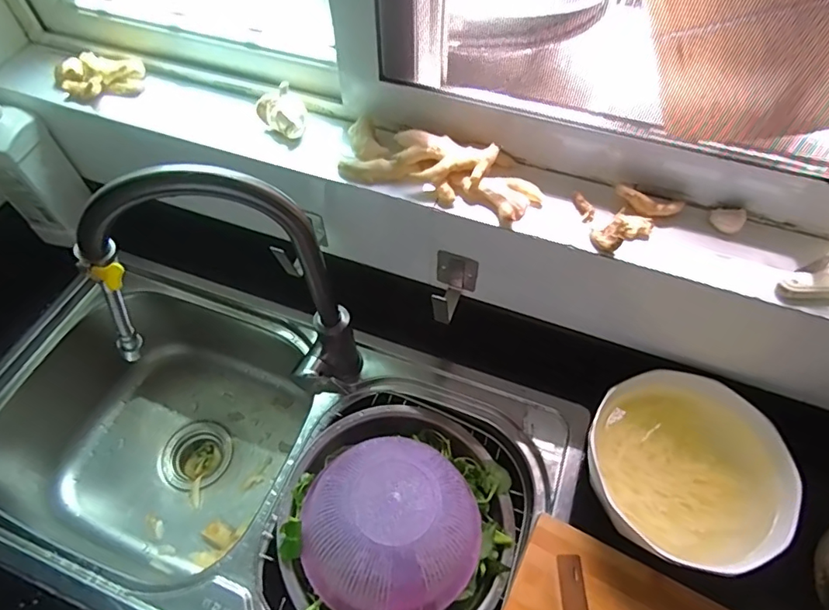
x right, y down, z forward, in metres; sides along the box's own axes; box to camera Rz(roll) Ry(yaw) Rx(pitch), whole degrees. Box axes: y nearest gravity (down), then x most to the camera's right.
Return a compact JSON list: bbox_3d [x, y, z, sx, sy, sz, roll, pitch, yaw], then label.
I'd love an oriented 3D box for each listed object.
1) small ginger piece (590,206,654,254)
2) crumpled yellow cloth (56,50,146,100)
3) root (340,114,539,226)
[{"bbox_3d":[0.210,-0.075,0.528,0.058,0.017,0.036,-28,61,-17],"label":"small ginger piece"},{"bbox_3d":[-0.408,-0.293,0.664,0.110,0.035,0.043,-6,57,-4],"label":"crumpled yellow cloth"},{"bbox_3d":[0.025,-0.148,0.562,0.221,0.038,0.065,20,59,13],"label":"root"}]

